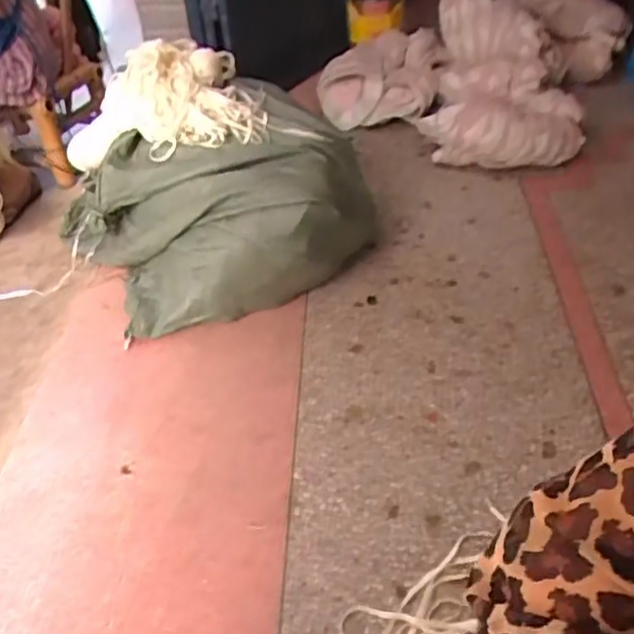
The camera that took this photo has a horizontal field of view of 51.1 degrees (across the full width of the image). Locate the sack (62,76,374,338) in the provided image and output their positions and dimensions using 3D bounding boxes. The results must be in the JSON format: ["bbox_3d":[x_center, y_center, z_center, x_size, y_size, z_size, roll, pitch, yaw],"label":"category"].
[{"bbox_3d":[-0.220,-0.219,1.392,0.595,0.278,0.471,-17,45,-14],"label":"sack"}]

